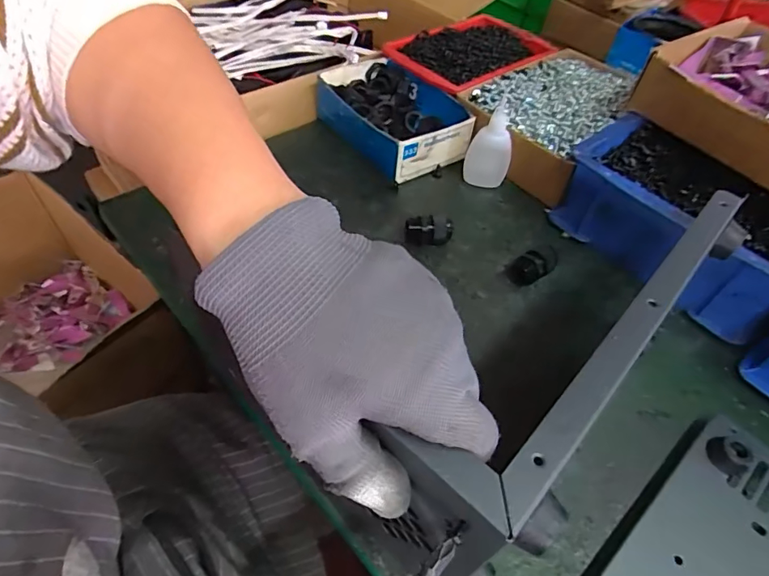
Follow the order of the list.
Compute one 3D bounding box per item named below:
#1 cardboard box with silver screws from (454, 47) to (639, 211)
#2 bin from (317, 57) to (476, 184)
[{"bbox_3d":[0.186,-0.196,0.557,0.150,0.065,0.245,33,55,21],"label":"cardboard box with silver screws"},{"bbox_3d":[0.007,-0.192,0.547,0.125,0.053,0.168,-27,57,-25],"label":"bin"}]

